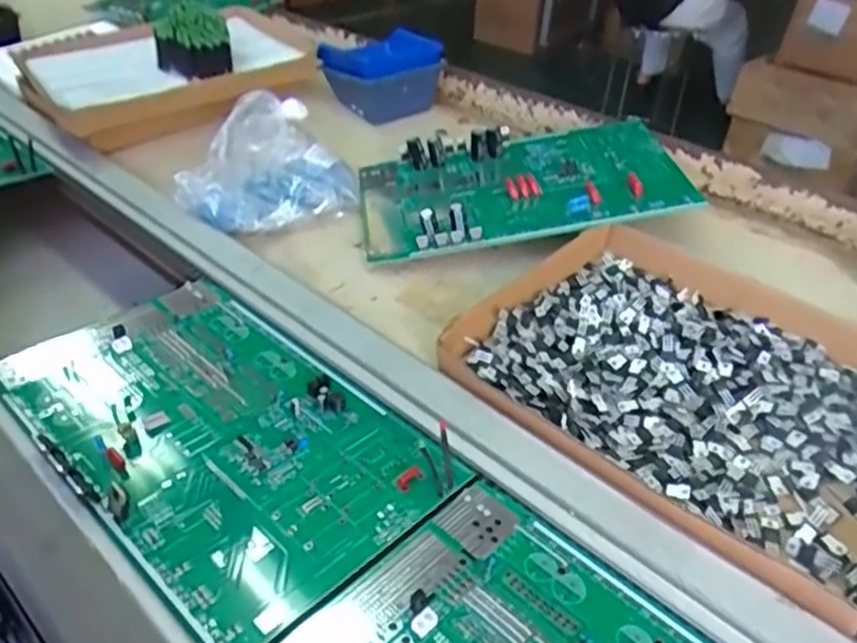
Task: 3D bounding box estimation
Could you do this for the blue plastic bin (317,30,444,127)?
[{"bbox_3d":[-0.056,-0.301,0.893,0.128,0.088,0.109,-24,43,-27],"label":"blue plastic bin"}]

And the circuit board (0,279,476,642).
[{"bbox_3d":[-0.155,0.060,0.482,0.326,0.016,0.179,30,47,33],"label":"circuit board"}]

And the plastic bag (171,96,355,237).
[{"bbox_3d":[-0.157,-0.154,0.695,0.168,0.084,0.103,-12,39,-21],"label":"plastic bag"}]

